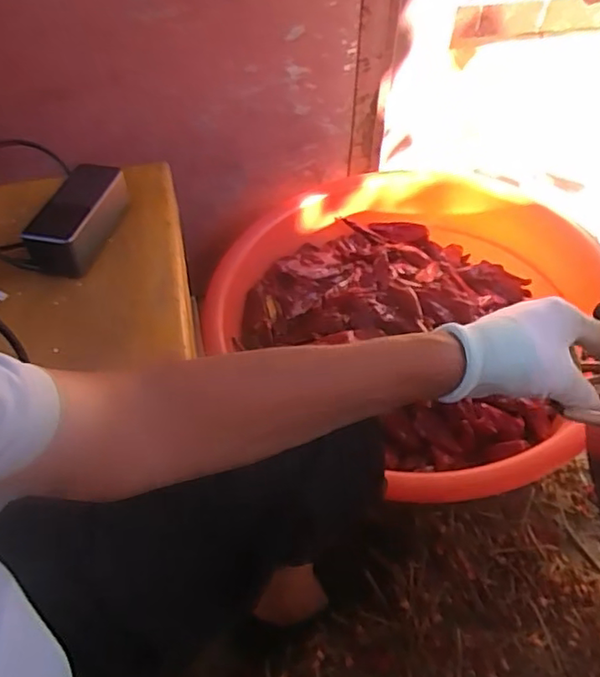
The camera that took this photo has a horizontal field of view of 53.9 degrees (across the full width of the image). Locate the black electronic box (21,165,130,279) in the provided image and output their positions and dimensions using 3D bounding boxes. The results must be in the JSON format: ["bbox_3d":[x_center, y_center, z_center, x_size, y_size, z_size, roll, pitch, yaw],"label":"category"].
[{"bbox_3d":[-0.227,-0.126,0.615,0.060,0.053,0.128,10,51,9],"label":"black electronic box"}]

